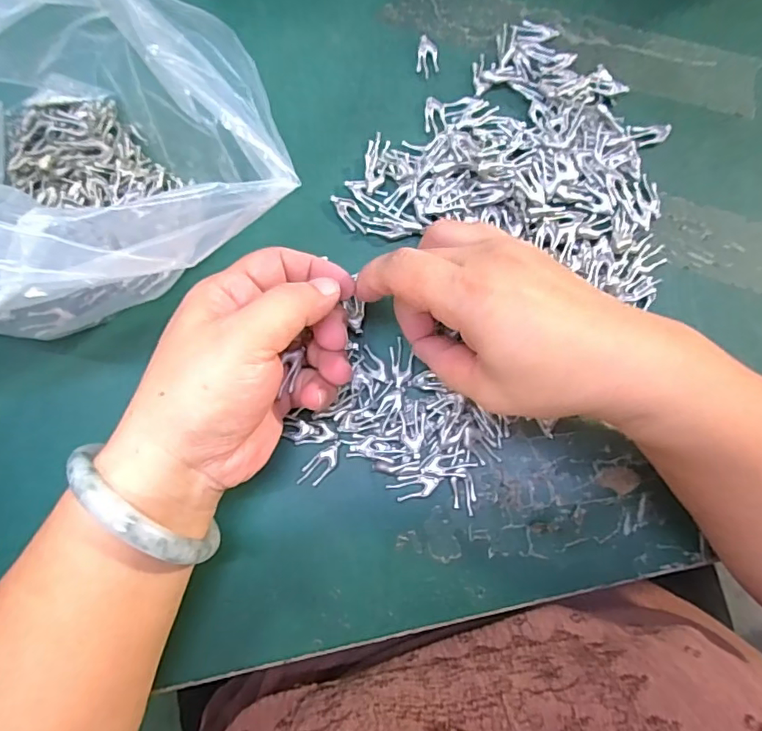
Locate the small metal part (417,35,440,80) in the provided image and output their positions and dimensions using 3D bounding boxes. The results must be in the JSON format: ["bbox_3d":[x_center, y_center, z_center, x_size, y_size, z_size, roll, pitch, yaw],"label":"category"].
[{"bbox_3d":[0.029,-0.189,0.325,0.013,0.004,0.028,2,78,0],"label":"small metal part"}]

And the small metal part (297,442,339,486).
[{"bbox_3d":[-0.031,0.051,0.271,0.011,0.004,0.028,44,81,8],"label":"small metal part"}]

